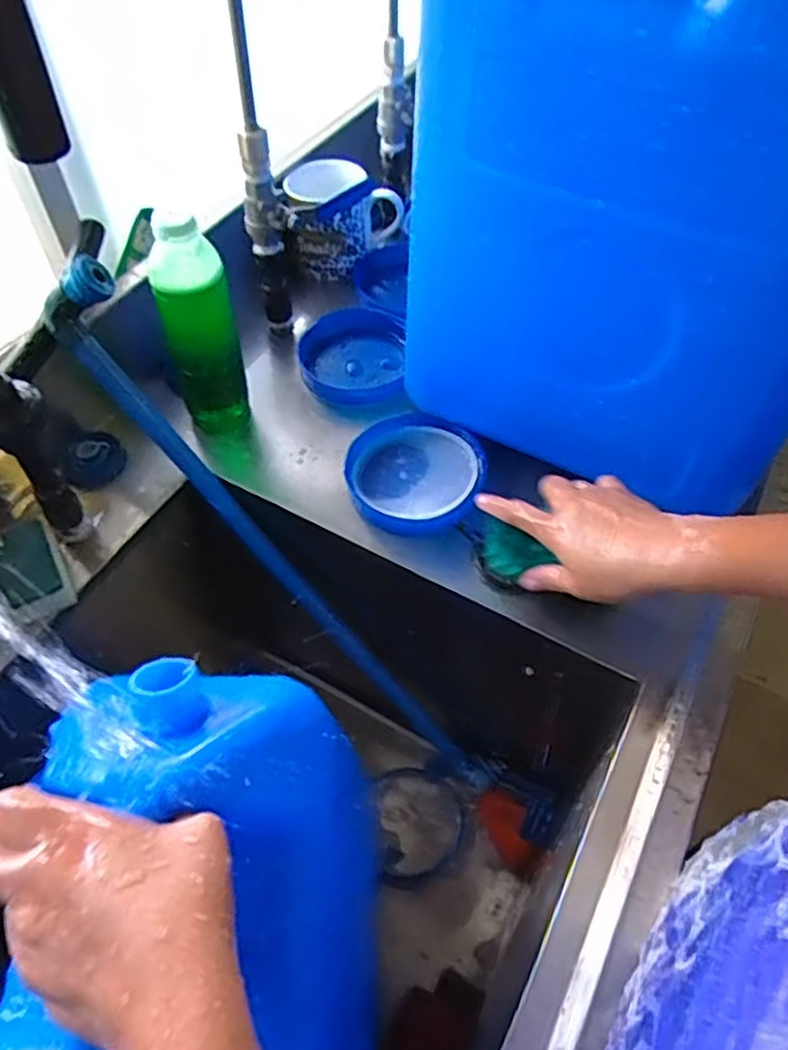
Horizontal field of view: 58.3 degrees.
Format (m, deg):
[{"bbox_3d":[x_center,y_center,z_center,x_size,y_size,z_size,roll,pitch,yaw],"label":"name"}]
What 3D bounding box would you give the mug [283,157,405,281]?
[{"bbox_3d":[-0.054,-0.346,0.793,0.123,0.098,0.079,-8,53,-5],"label":"mug"}]

